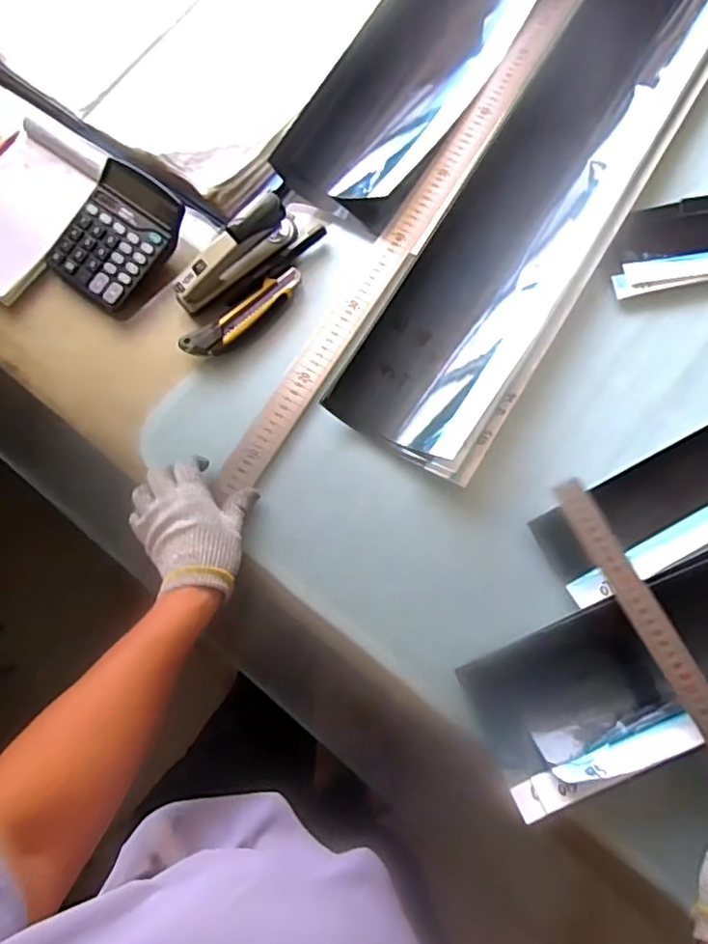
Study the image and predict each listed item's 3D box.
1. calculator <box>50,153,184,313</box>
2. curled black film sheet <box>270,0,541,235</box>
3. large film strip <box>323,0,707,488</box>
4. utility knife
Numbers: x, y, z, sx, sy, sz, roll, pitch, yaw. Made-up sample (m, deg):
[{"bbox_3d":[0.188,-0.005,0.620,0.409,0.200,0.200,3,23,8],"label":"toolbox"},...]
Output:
[{"bbox_3d":[-0.267,-0.264,0.646,0.119,0.033,0.145,34,80,12],"label":"calculator"},{"bbox_3d":[0.127,-0.569,0.720,0.164,0.059,0.603,30,79,11],"label":"curled black film sheet"},{"bbox_3d":[0.269,-0.407,0.652,0.186,0.044,0.905,31,81,6],"label":"large film strip"},{"bbox_3d":[-0.117,-0.171,0.627,0.147,0.024,0.037,-41,76,-7],"label":"utility knife"}]

